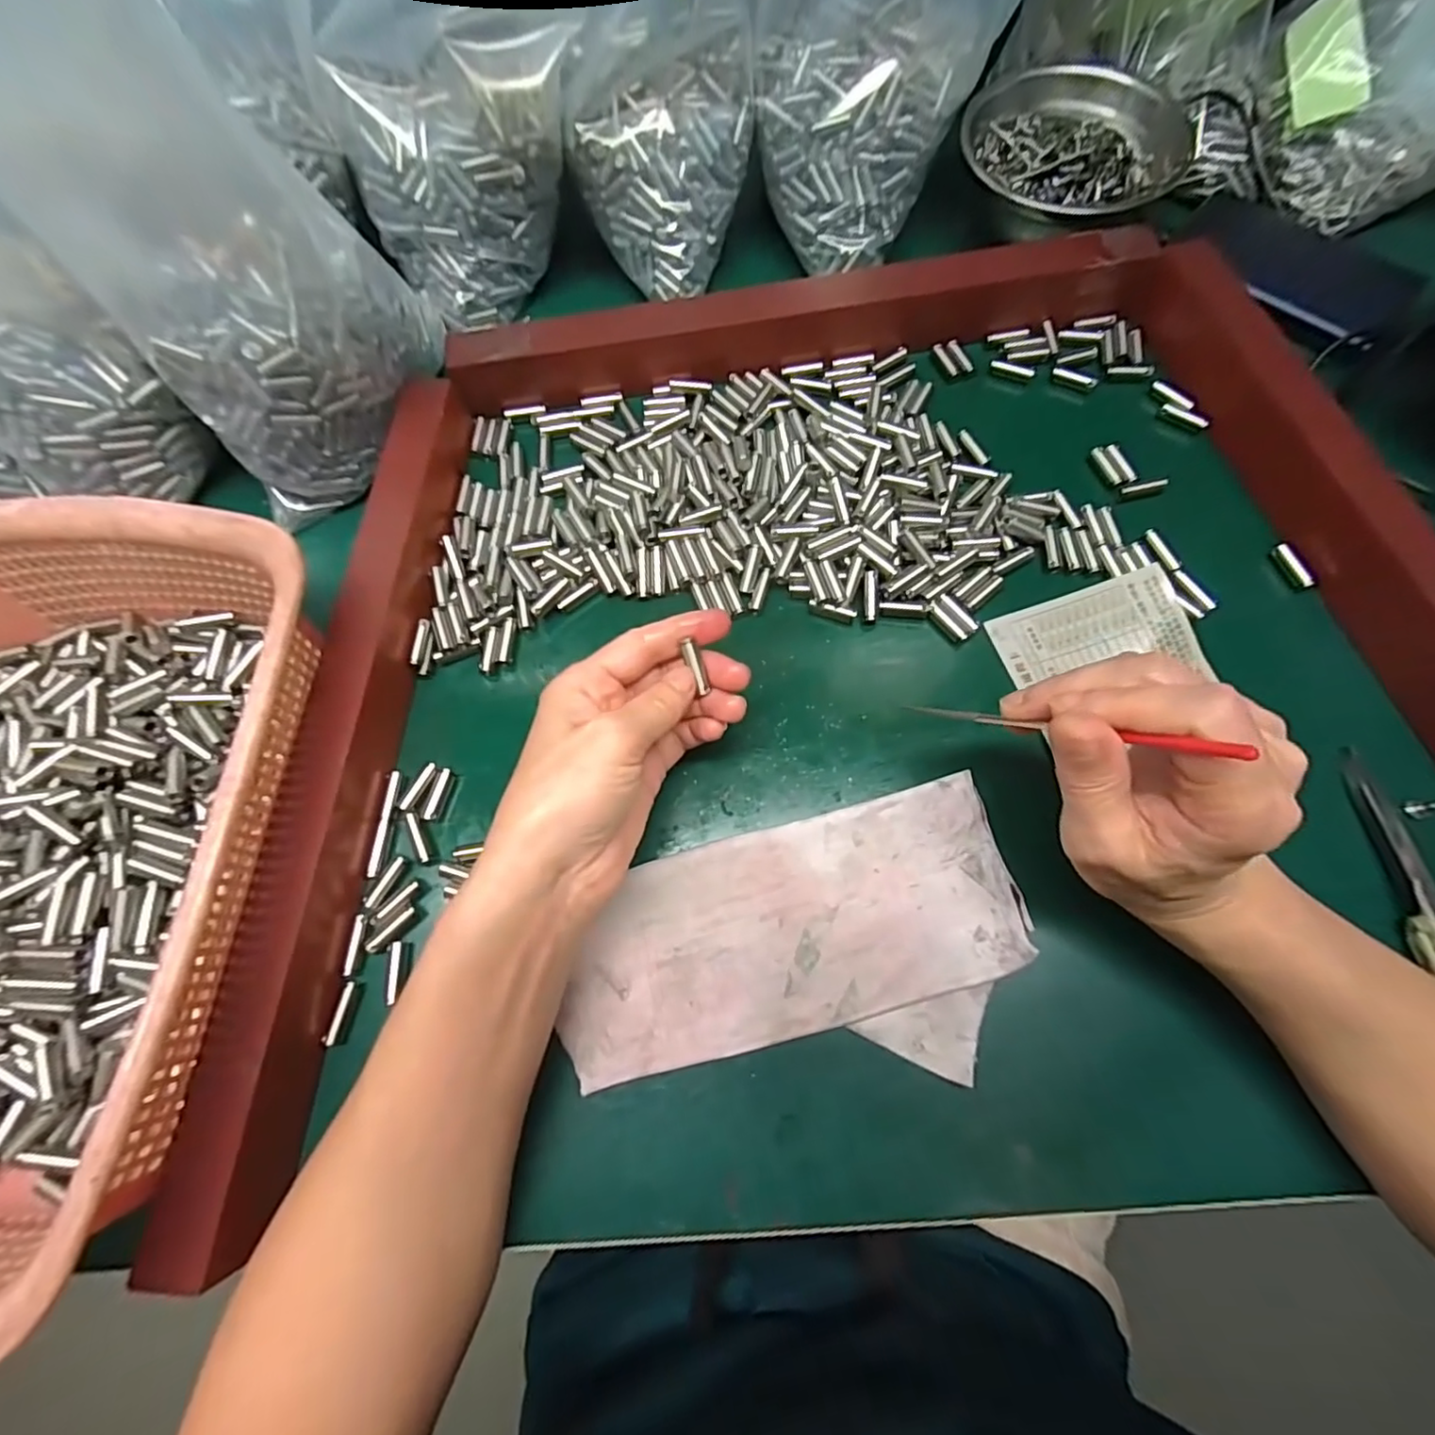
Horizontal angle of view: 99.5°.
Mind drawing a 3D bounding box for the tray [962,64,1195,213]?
[{"bbox_3d":[0.212,-0.344,0.359,0.123,0.036,0.099,28,75,6],"label":"tray"}]

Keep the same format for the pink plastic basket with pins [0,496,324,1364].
[{"bbox_3d":[-0.283,0.053,0.241,0.223,0.078,0.290,1,72,2],"label":"pink plastic basket with pins"}]

